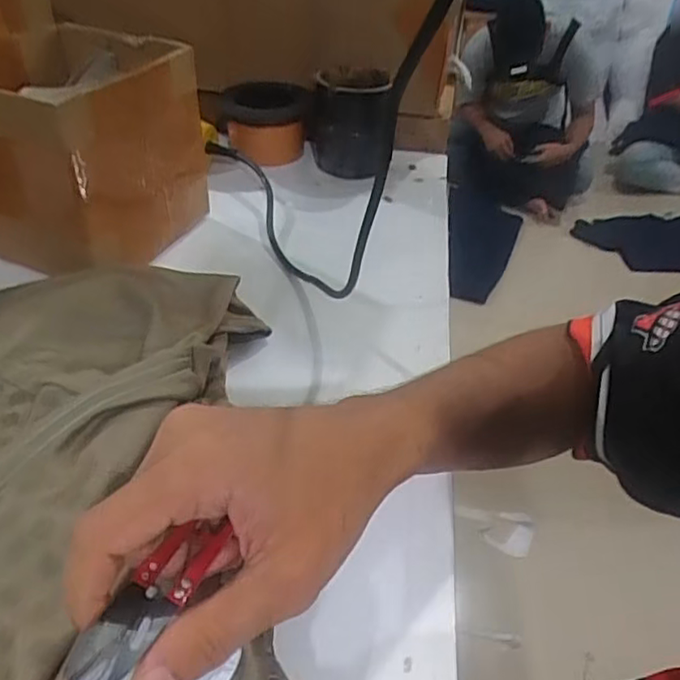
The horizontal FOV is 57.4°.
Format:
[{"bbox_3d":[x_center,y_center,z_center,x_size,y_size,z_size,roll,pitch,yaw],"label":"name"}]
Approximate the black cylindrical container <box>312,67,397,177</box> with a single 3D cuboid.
[{"bbox_3d":[0.014,-0.243,0.679,0.084,0.110,0.082,1,40,-5],"label":"black cylindrical container"}]

